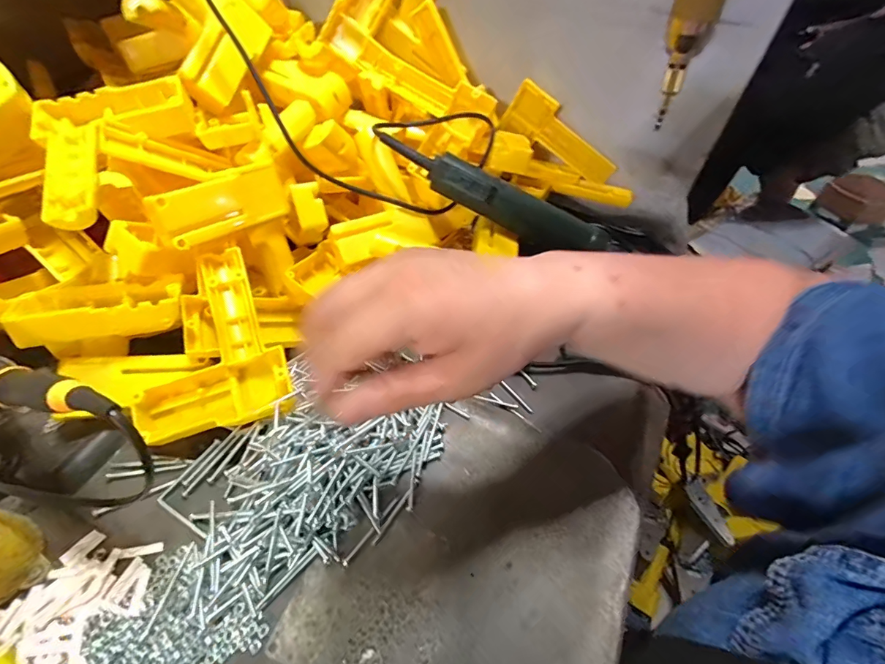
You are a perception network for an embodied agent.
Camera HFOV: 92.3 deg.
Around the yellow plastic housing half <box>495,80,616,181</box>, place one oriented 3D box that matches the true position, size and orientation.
[{"bbox_3d":[0.141,-0.228,0.507,0.146,0.061,0.025,35,52,-6],"label":"yellow plastic housing half"}]

